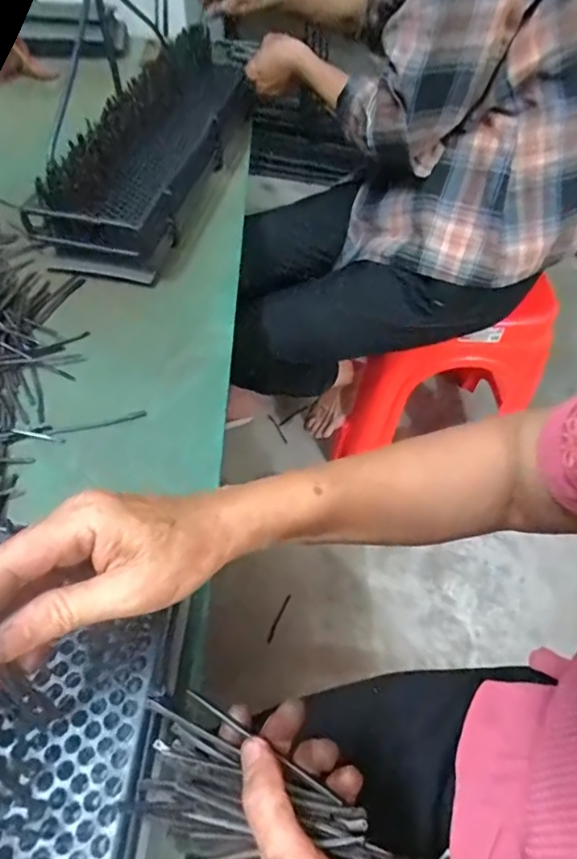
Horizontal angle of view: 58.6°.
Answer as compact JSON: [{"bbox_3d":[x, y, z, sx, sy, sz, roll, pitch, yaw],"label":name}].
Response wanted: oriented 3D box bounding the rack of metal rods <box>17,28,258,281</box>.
[{"bbox_3d":[-0.181,-0.396,0.725,0.146,0.114,0.466,12,53,5],"label":"rack of metal rods"}]

